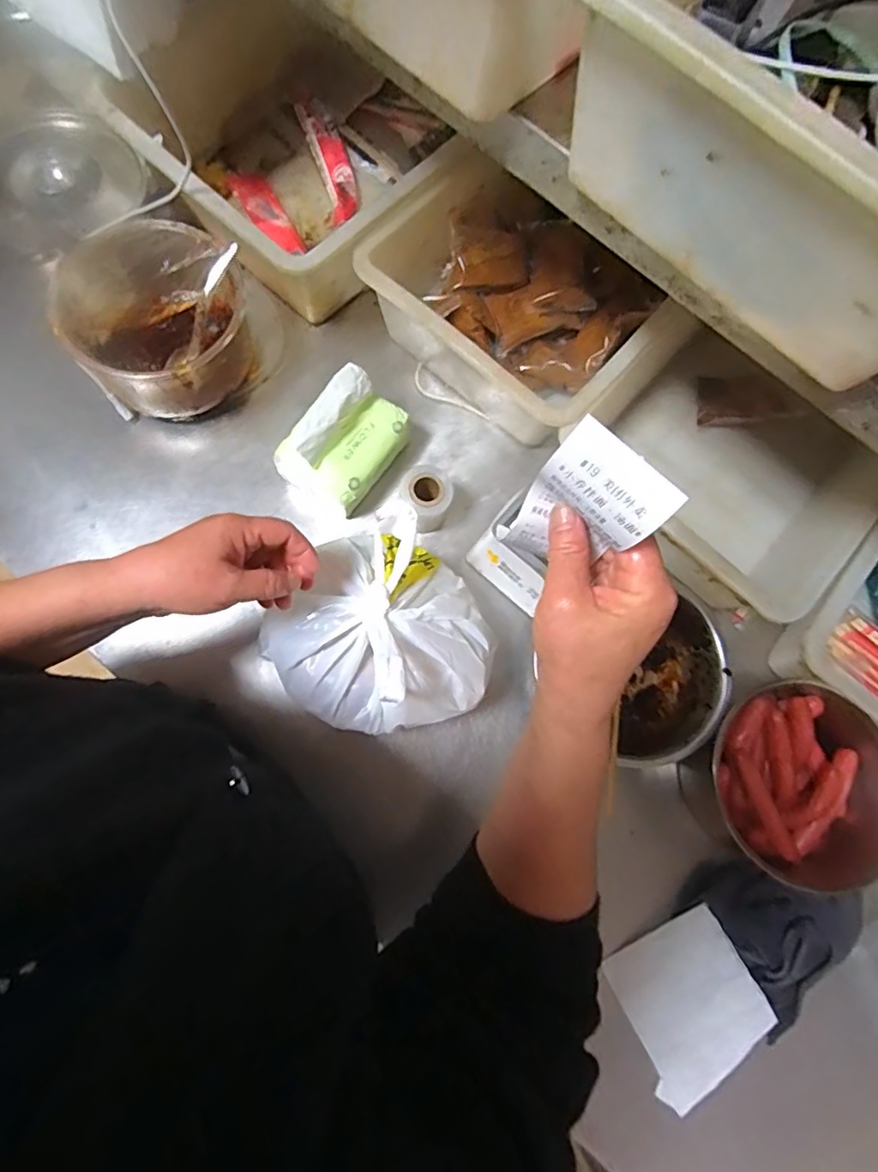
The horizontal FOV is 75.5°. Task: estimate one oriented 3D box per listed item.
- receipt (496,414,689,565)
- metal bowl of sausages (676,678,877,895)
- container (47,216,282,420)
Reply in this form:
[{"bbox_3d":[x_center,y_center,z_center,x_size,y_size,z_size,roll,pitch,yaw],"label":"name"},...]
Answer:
[{"bbox_3d":[0.069,-0.036,0.287,0.061,0.111,0.022,32,74,-8],"label":"receipt"},{"bbox_3d":[0.346,0.184,0.532,0.172,0.095,0.167,0,73,-2],"label":"metal bowl of sausages"},{"bbox_3d":[-0.275,-0.268,0.589,0.187,0.101,0.171,0,73,-2],"label":"container"}]

